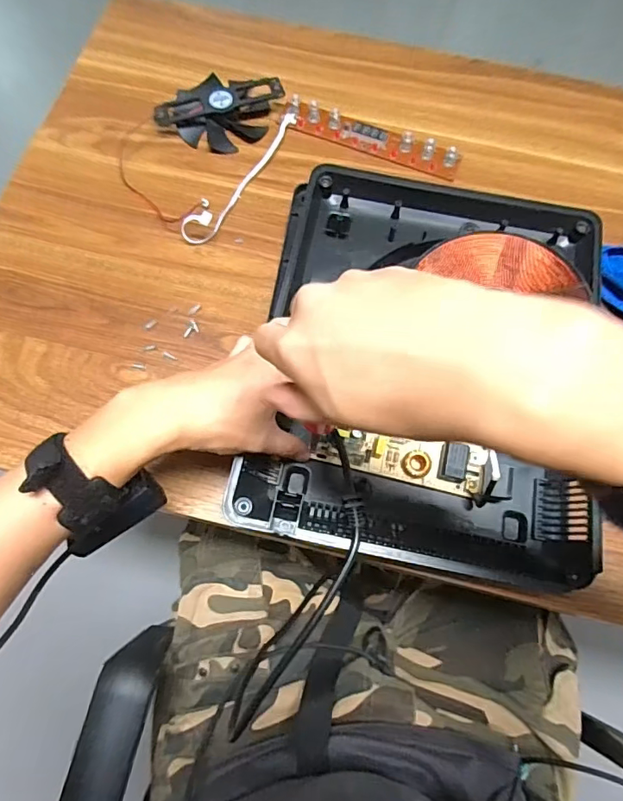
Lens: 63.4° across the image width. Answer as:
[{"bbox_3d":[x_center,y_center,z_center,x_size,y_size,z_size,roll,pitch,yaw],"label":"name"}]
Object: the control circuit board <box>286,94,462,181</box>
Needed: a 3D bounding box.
[{"bbox_3d":[0.066,-0.284,0.550,0.194,0.019,0.043,18,71,4],"label":"control circuit board"}]

